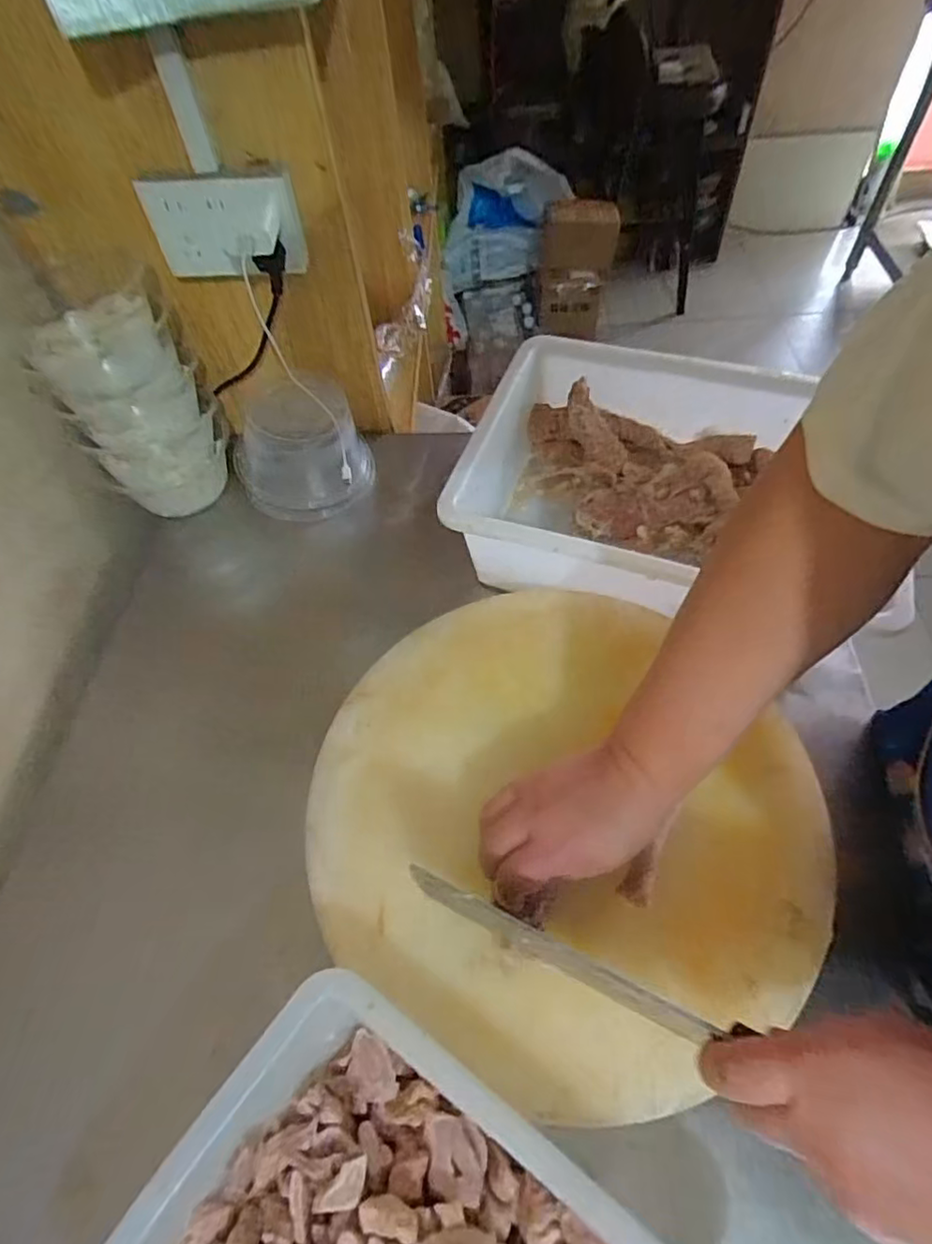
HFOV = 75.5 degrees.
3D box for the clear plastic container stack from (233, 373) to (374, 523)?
[{"bbox_3d":[-0.202,-0.208,0.744,0.165,0.133,0.126,-21,58,-9],"label":"clear plastic container stack"}]

